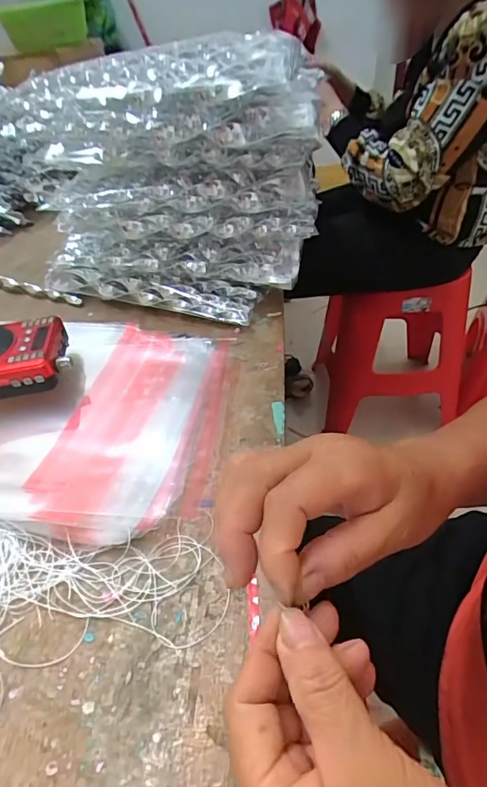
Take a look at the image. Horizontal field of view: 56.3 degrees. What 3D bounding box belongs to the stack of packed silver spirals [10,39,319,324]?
[{"bbox_3d":[-0.071,-0.256,0.549,0.326,0.246,0.217,15,47,21],"label":"stack of packed silver spirals"}]

